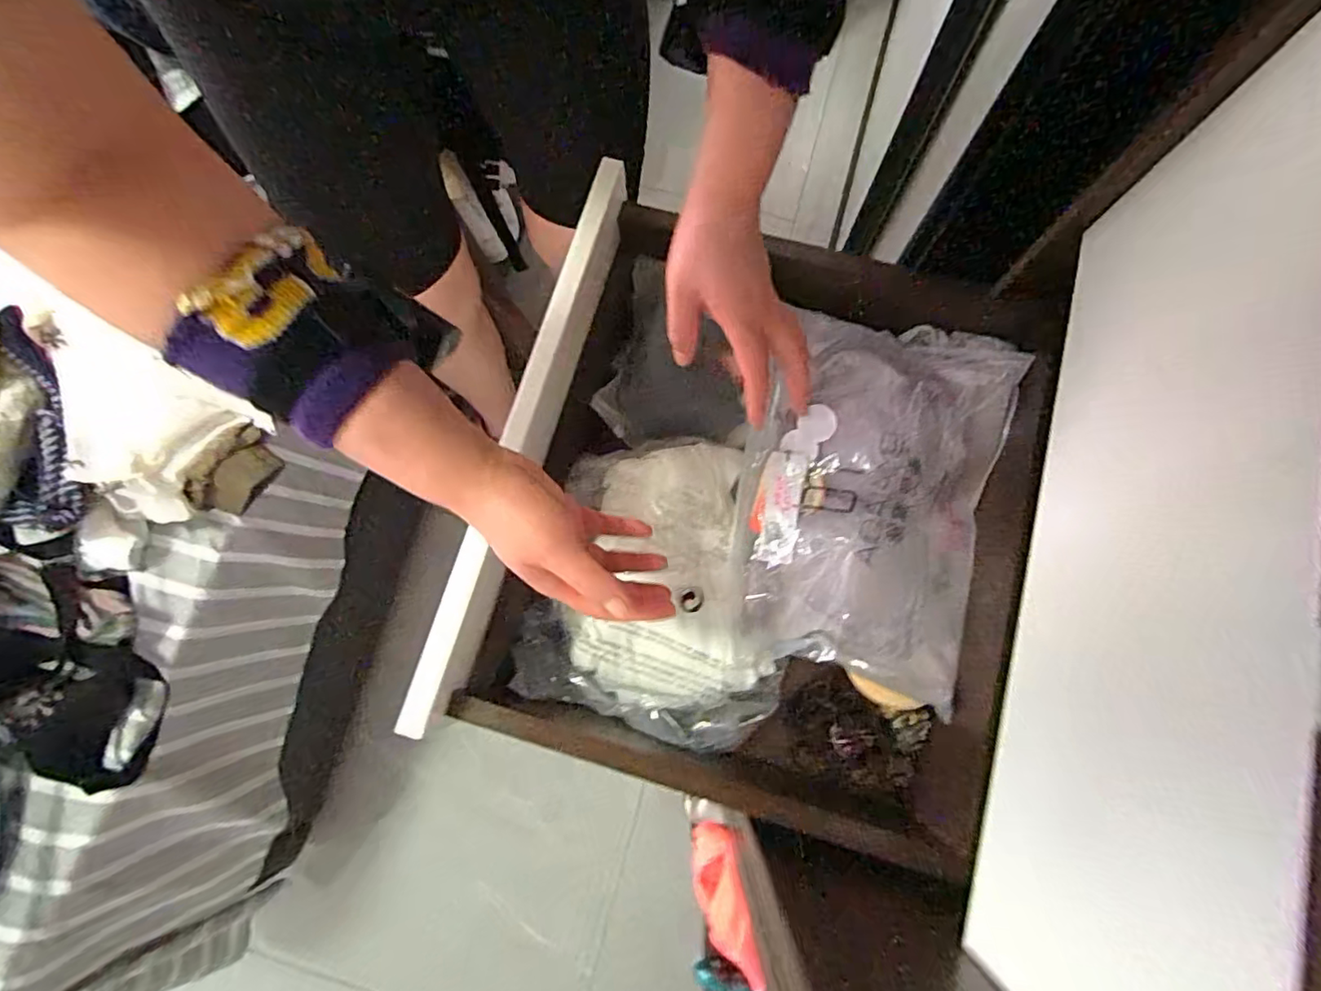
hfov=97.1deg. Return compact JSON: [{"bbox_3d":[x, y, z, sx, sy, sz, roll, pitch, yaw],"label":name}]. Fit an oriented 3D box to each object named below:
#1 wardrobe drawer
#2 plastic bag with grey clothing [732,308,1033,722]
[{"bbox_3d":[0.086,0.010,0.493,0.428,0.137,0.486,16,78,5],"label":"wardrobe drawer"},{"bbox_3d":[0.187,-0.004,0.521,0.202,0.057,0.320,15,78,5],"label":"plastic bag with grey clothing"}]

